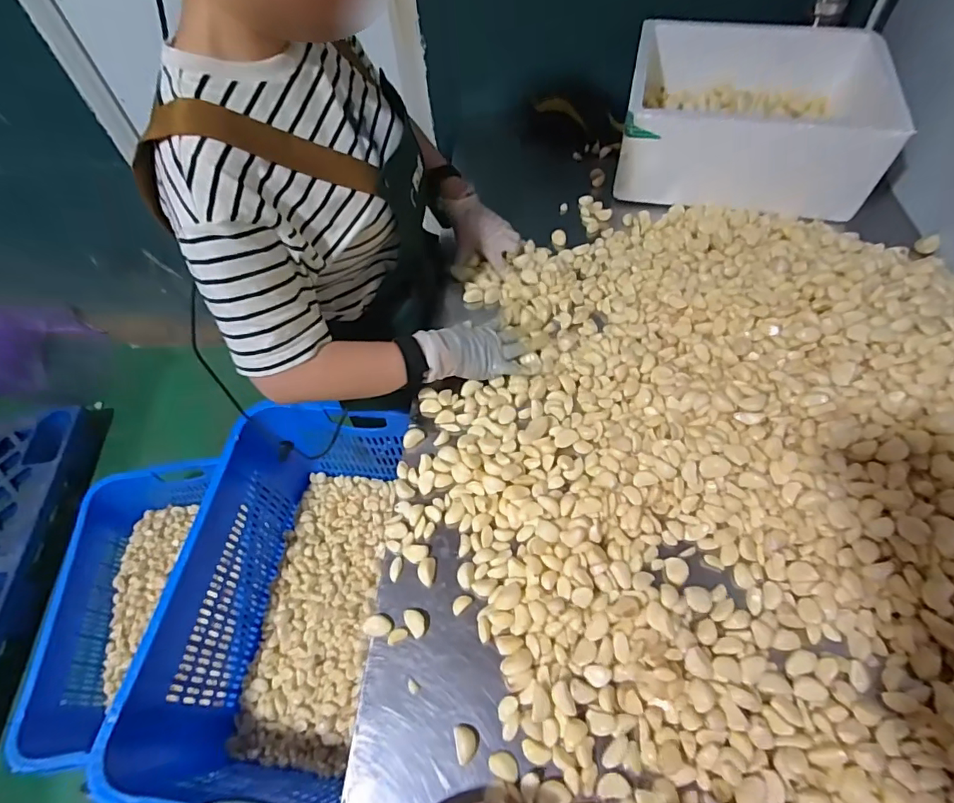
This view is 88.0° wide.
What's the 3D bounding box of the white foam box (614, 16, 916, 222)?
[{"bbox_3d":[0.483,-0.527,0.893,0.408,0.156,0.351,9,57,11],"label":"white foam box"}]

